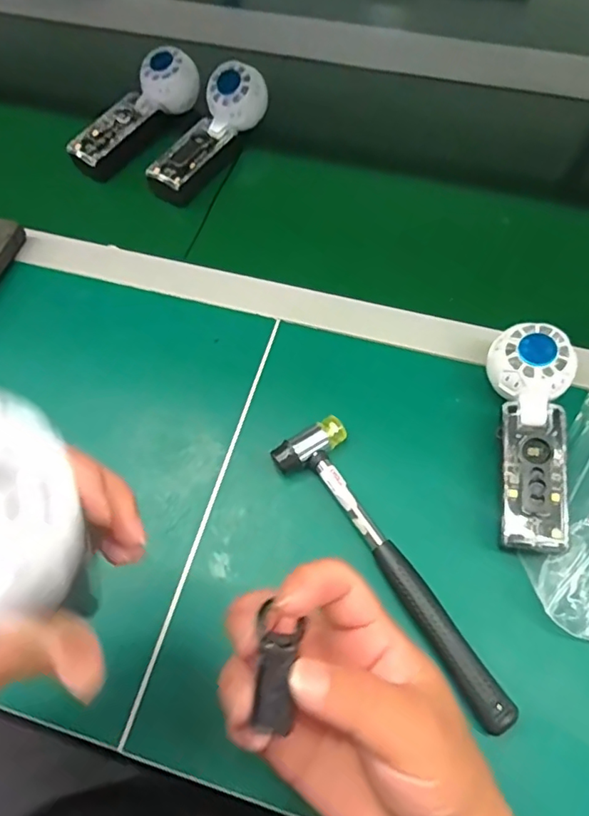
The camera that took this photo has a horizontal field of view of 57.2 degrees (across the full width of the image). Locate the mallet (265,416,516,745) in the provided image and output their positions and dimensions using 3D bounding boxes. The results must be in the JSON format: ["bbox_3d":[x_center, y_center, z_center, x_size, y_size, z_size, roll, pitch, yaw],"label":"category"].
[{"bbox_3d":[0.062,0.113,0.382,0.056,0.022,0.232,-27,65,-10],"label":"mallet"}]

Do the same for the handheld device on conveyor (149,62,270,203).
[{"bbox_3d":[-0.093,-0.289,0.568,0.063,0.056,0.158,31,69,16],"label":"handheld device on conveyor"}]

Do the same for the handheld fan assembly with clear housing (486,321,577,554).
[{"bbox_3d":[0.180,0.020,0.403,0.058,0.035,0.165,-5,73,19],"label":"handheld fan assembly with clear housing"}]

